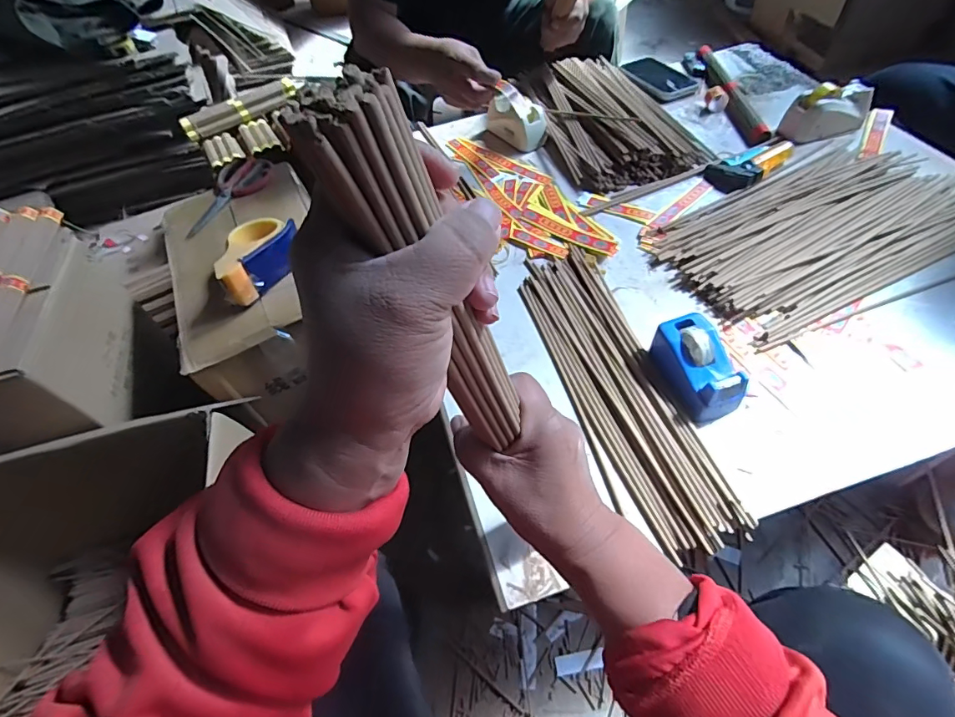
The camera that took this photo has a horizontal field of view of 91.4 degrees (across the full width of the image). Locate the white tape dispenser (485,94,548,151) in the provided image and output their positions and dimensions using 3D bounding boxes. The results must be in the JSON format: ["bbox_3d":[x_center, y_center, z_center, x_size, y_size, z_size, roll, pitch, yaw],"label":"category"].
[{"bbox_3d":[0.066,-0.411,0.793,0.059,0.062,0.121,-31,57,-14],"label":"white tape dispenser"}]

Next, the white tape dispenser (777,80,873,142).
[{"bbox_3d":[0.538,-0.380,0.714,0.122,0.062,0.056,-16,54,-4],"label":"white tape dispenser"}]

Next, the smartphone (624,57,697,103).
[{"bbox_3d":[0.334,-0.519,0.860,0.083,0.015,0.138,-25,55,-10],"label":"smartphone"}]

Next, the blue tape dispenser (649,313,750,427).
[{"bbox_3d":[0.222,0.011,0.476,0.058,0.058,0.101,-15,54,-3],"label":"blue tape dispenser"}]

